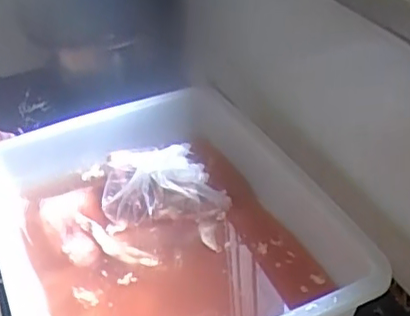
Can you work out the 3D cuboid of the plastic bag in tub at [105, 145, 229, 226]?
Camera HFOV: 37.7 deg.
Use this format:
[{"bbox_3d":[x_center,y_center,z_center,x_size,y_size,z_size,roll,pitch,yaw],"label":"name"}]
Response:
[{"bbox_3d":[-0.057,0.041,0.821,0.172,0.090,0.077,5,37,13],"label":"plastic bag in tub"}]

